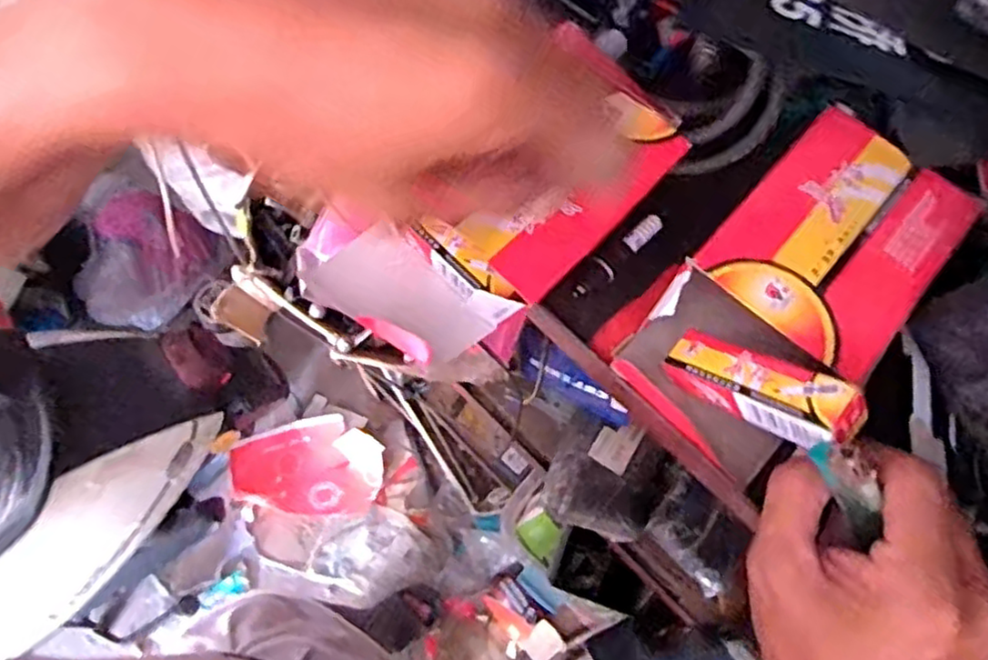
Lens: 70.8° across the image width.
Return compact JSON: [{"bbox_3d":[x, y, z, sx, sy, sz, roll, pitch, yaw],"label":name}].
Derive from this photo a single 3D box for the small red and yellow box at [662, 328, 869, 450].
[{"bbox_3d":[0.118,0.026,0.311,0.087,0.018,0.026,24,69,46],"label":"small red and yellow box"}]

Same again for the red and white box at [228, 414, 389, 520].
[{"bbox_3d":[-0.401,0.299,1.520,0.306,0.088,0.212,-4,72,-2],"label":"red and white box"}]

